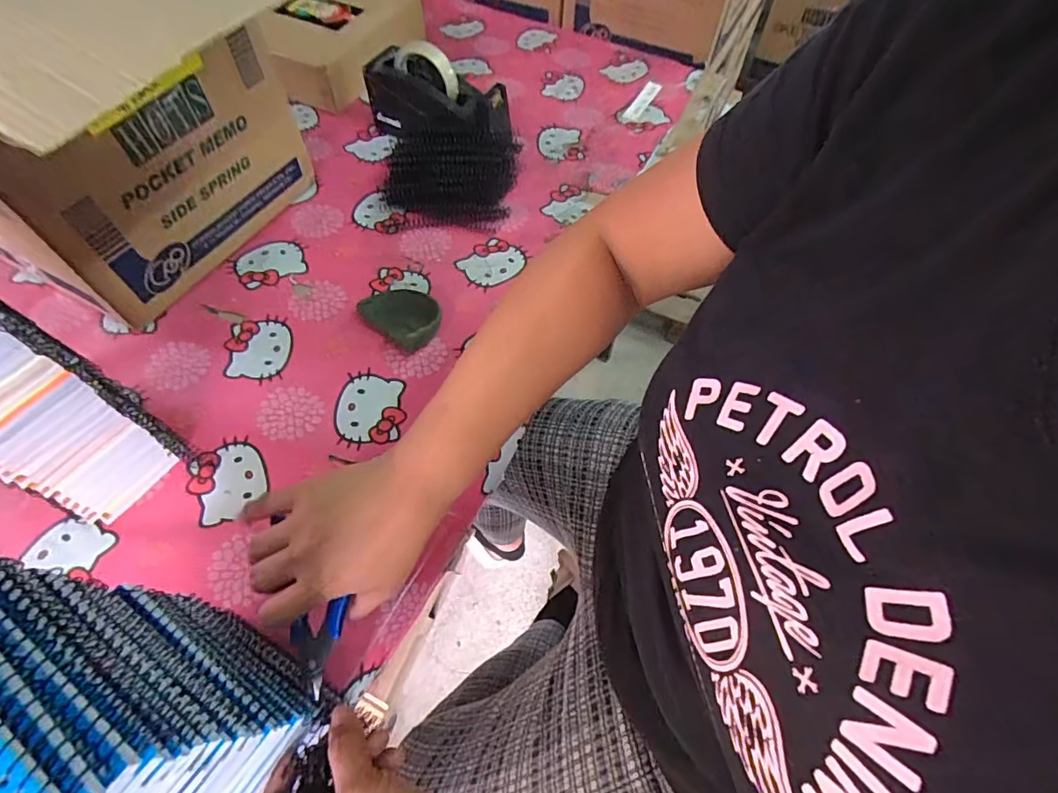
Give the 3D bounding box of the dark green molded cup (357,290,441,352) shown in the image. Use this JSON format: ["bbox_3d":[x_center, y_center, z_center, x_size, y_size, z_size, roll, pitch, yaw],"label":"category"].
[{"bbox_3d":[-0.143,-0.094,0.574,0.083,0.032,0.071,24,61,11],"label":"dark green molded cup"}]

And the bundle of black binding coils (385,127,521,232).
[{"bbox_3d":[-0.103,-0.289,0.671,0.164,0.025,0.135,4,87,-4],"label":"bundle of black binding coils"}]

